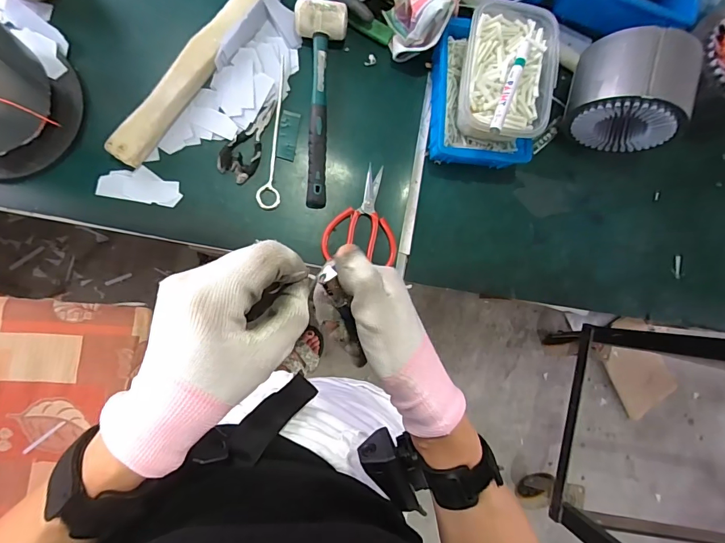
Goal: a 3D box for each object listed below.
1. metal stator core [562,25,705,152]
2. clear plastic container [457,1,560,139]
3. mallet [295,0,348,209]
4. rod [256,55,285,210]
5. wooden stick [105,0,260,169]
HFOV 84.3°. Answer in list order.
[{"bbox_3d":[0.374,-0.252,0.574,0.134,0.158,0.111,16,84,-9],"label":"metal stator core"},{"bbox_3d":[0.186,-0.258,0.539,0.118,0.071,0.173,6,86,-10],"label":"clear plastic container"},{"bbox_3d":[-0.065,-0.234,0.564,0.068,0.045,0.278,3,88,-8],"label":"mallet"},{"bbox_3d":[-0.122,-0.197,0.575,0.032,0.005,0.217,8,88,-7],"label":"rod"},{"bbox_3d":[-0.227,-0.283,0.545,0.038,0.034,0.324,35,85,-6],"label":"wooden stick"}]

